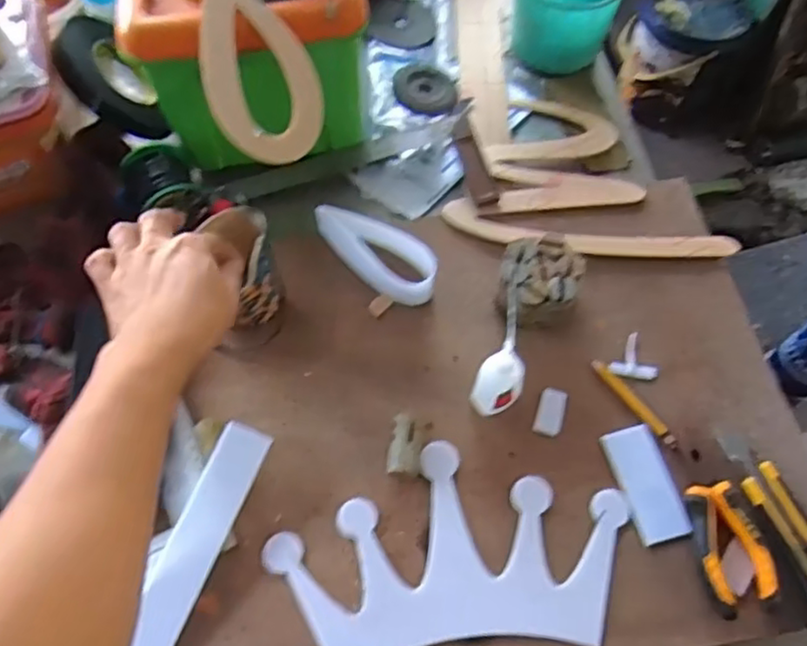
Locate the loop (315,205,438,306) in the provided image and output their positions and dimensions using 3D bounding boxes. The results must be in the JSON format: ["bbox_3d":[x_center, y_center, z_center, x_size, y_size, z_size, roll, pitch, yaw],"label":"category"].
[{"bbox_3d":[-0.029,-0.067,0.631,0.133,0.040,0.046,34,70,15],"label":"loop"}]

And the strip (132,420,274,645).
[{"bbox_3d":[-0.163,0.178,0.518,0.043,0.008,0.206,23,71,0],"label":"strip"}]

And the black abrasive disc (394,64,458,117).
[{"bbox_3d":[0.025,-0.264,0.761,0.070,0.010,0.072,0,65,0],"label":"black abrasive disc"}]

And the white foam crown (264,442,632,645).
[{"bbox_3d":[0.037,0.178,0.530,0.273,0.006,0.152,-7,65,-3],"label":"white foam crown"}]

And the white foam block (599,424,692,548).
[{"bbox_3d":[0.199,0.131,0.551,0.040,0.010,0.092,-13,66,-6],"label":"white foam block"}]

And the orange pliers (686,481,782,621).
[{"bbox_3d":[0.252,0.171,0.517,0.052,0.018,0.094,-8,65,-3],"label":"orange pliers"}]

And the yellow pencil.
[{"bbox_3d":[0.199,0.069,0.579,0.012,0.007,0.096,-32,69,-14],"label":"yellow pencil"}]

